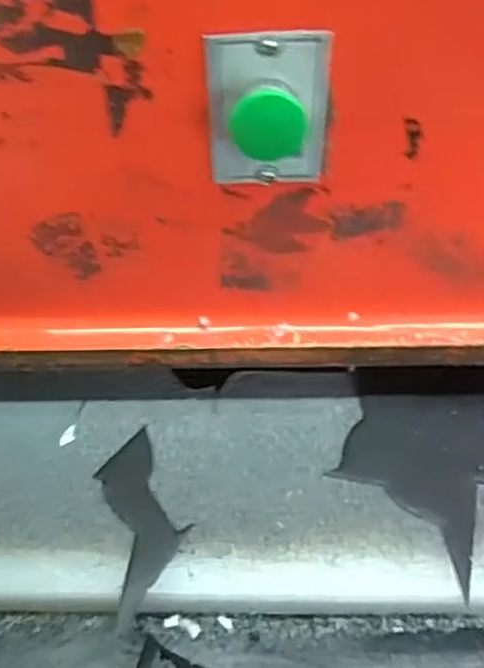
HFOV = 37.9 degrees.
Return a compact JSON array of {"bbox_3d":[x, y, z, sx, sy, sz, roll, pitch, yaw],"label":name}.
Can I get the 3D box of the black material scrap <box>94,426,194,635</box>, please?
[{"bbox_3d":[-0.070,0.129,0.491,0.052,0.004,0.137,-13,56,-8],"label":"black material scrap"}]

